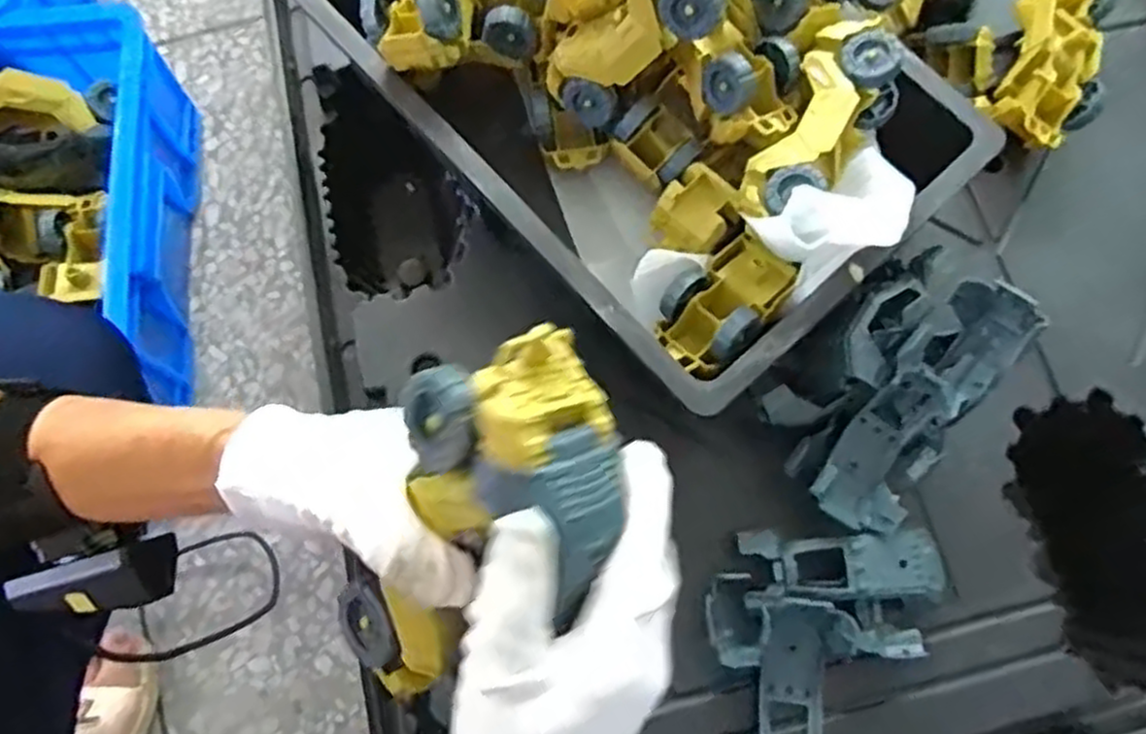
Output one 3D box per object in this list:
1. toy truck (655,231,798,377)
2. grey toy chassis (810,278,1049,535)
[{"bbox_3d":[0.106,-0.045,0.522,0.106,0.045,0.062,-41,75,-9],"label":"toy truck"},{"bbox_3d":[0.233,0.024,0.514,0.070,0.057,0.185,36,101,10],"label":"grey toy chassis"}]

